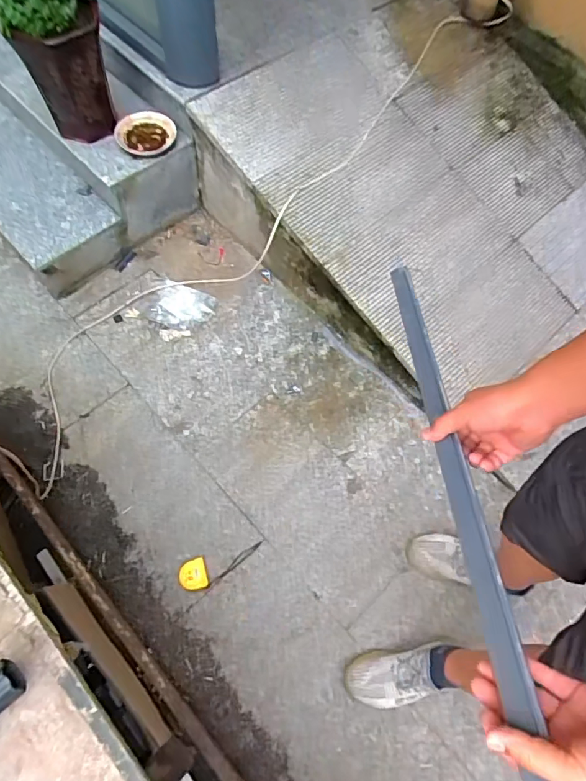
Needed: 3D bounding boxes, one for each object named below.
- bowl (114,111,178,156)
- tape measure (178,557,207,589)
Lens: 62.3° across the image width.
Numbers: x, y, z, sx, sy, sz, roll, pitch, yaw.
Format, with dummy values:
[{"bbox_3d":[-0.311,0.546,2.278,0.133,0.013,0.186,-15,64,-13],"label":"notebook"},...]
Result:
[{"bbox_3d":[-0.458,-0.786,1.480,0.182,0.028,0.171,1,64,-3],"label":"bowl"},{"bbox_3d":[-0.243,0.451,1.184,0.066,0.024,0.069,-18,67,-6],"label":"tape measure"}]

